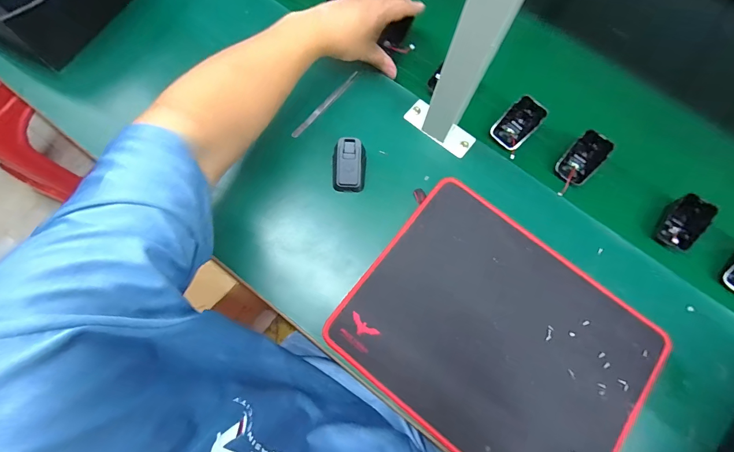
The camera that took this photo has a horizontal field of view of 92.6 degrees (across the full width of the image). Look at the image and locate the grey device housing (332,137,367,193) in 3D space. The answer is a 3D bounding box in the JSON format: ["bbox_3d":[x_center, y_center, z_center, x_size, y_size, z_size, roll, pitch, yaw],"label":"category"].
[{"bbox_3d":[-0.024,-0.081,0.468,0.045,0.037,0.060,3,75,-1],"label":"grey device housing"}]

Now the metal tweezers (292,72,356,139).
[{"bbox_3d":[-0.060,-0.174,0.503,0.011,0.004,0.129,44,84,1],"label":"metal tweezers"}]

